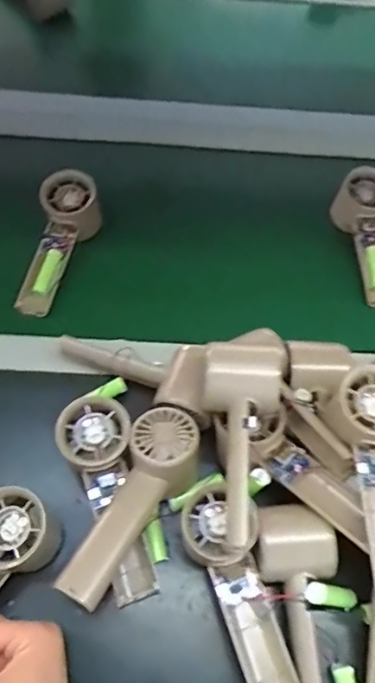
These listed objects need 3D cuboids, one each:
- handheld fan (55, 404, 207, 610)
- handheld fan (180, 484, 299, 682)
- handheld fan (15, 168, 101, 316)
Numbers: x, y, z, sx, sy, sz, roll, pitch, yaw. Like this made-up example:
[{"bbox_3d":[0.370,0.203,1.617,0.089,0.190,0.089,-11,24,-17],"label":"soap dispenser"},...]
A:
[{"bbox_3d":[-0.039,0.129,0.416,0.056,0.048,0.155,24,61,11],"label":"handheld fan"},{"bbox_3d":[0.042,0.190,0.399,0.055,0.044,0.161,-19,76,-14],"label":"handheld fan"},{"bbox_3d":[-0.141,-0.106,0.573,0.058,0.049,0.161,19,86,8],"label":"handheld fan"}]

